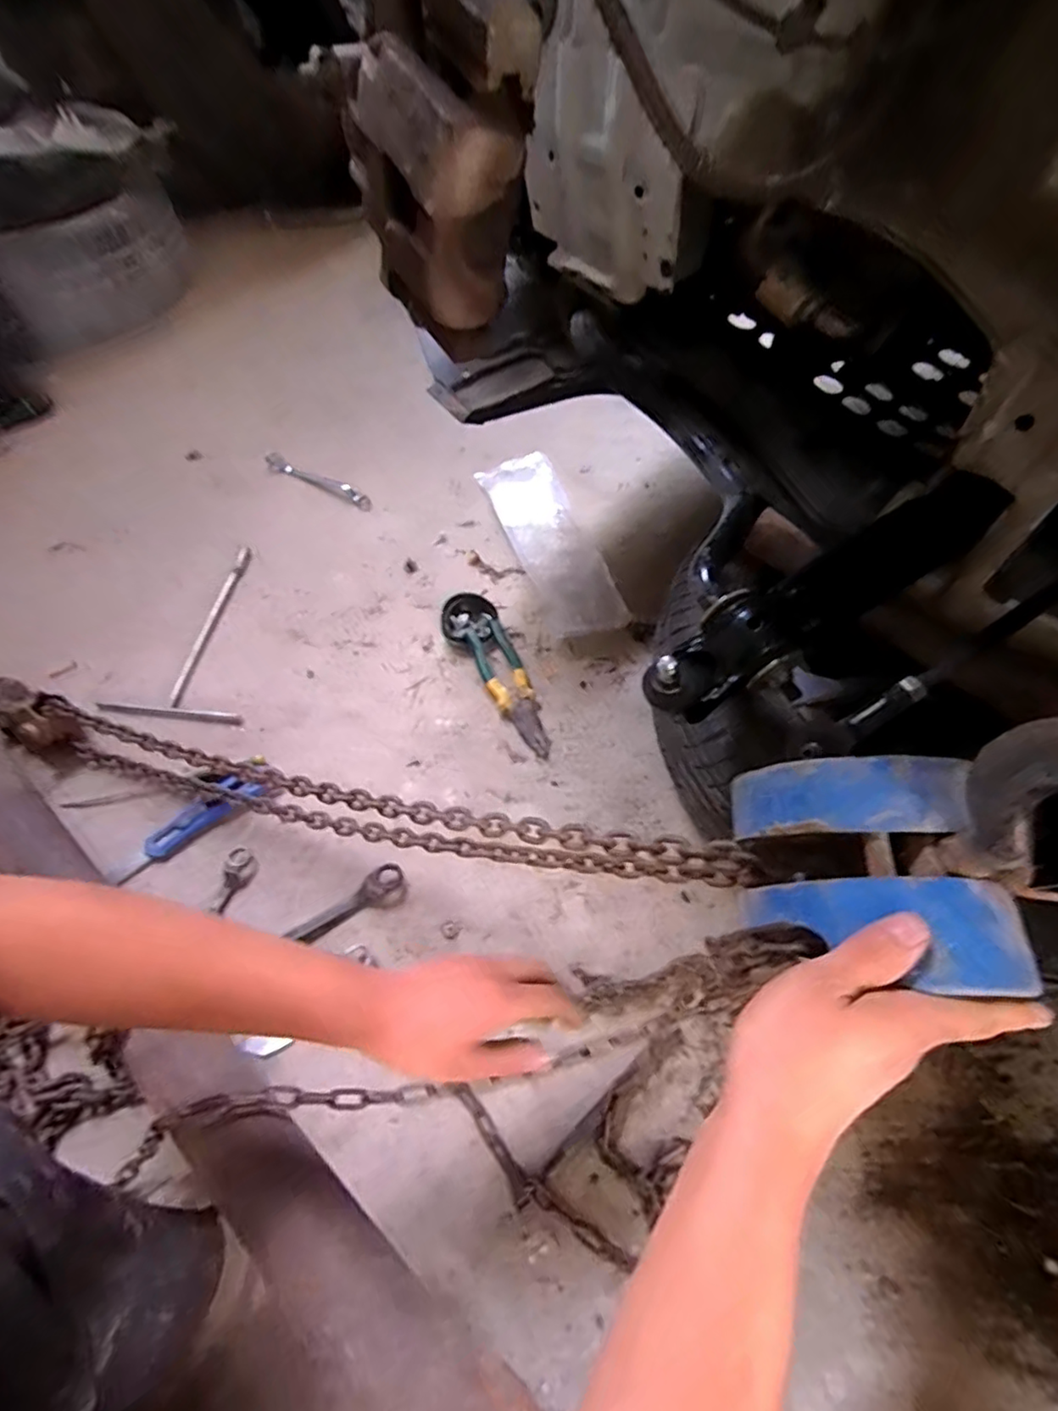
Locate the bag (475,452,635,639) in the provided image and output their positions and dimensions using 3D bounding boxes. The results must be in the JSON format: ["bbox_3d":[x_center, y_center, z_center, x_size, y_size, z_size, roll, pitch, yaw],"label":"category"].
[{"bbox_3d":[0.034,-0.257,0.903,0.122,0.053,0.400,-19,59,-11],"label":"bag"}]

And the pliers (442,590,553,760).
[{"bbox_3d":[-0.038,-0.046,0.770,0.072,0.033,0.255,-24,62,-12],"label":"pliers"}]

